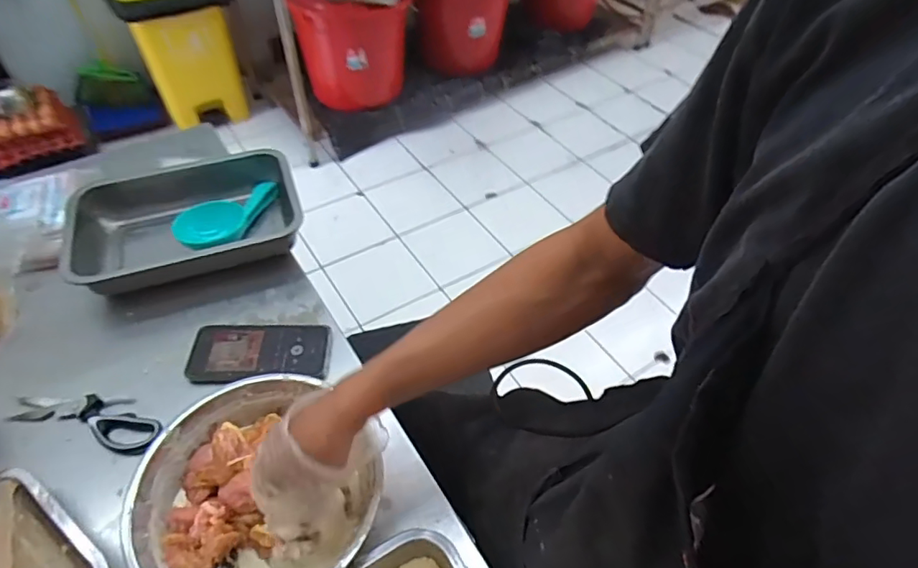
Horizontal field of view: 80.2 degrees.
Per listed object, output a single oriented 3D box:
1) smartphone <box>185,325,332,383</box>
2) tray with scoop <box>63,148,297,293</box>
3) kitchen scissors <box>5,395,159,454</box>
[{"bbox_3d":[-0.253,0.086,0.694,0.172,0.018,0.081,-1,48,-3],"label":"smartphone"},{"bbox_3d":[-0.397,-0.088,0.810,0.312,0.073,0.217,-15,51,-15],"label":"tray with scoop"},{"bbox_3d":[-0.428,0.151,0.634,0.179,0.012,0.060,13,49,10],"label":"kitchen scissors"}]

